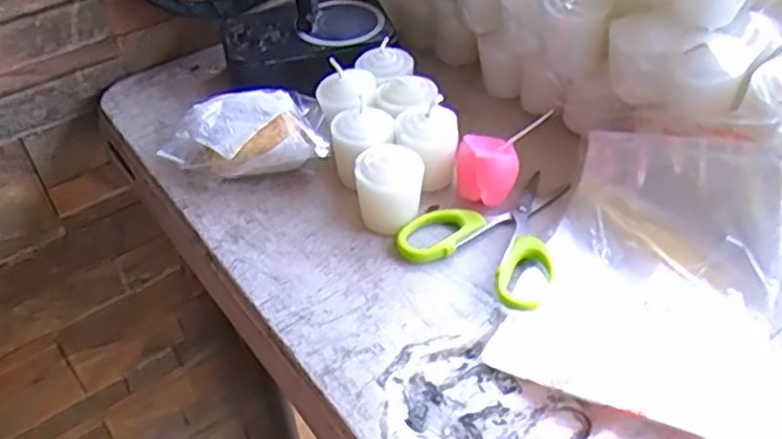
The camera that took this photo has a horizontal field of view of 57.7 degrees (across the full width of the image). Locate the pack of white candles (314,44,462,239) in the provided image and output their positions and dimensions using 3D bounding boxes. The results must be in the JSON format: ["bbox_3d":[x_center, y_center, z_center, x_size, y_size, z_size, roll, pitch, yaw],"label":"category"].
[{"bbox_3d":[-0.002,-0.052,0.437,0.071,0.048,0.130,-14,45,-13],"label":"pack of white candles"}]

